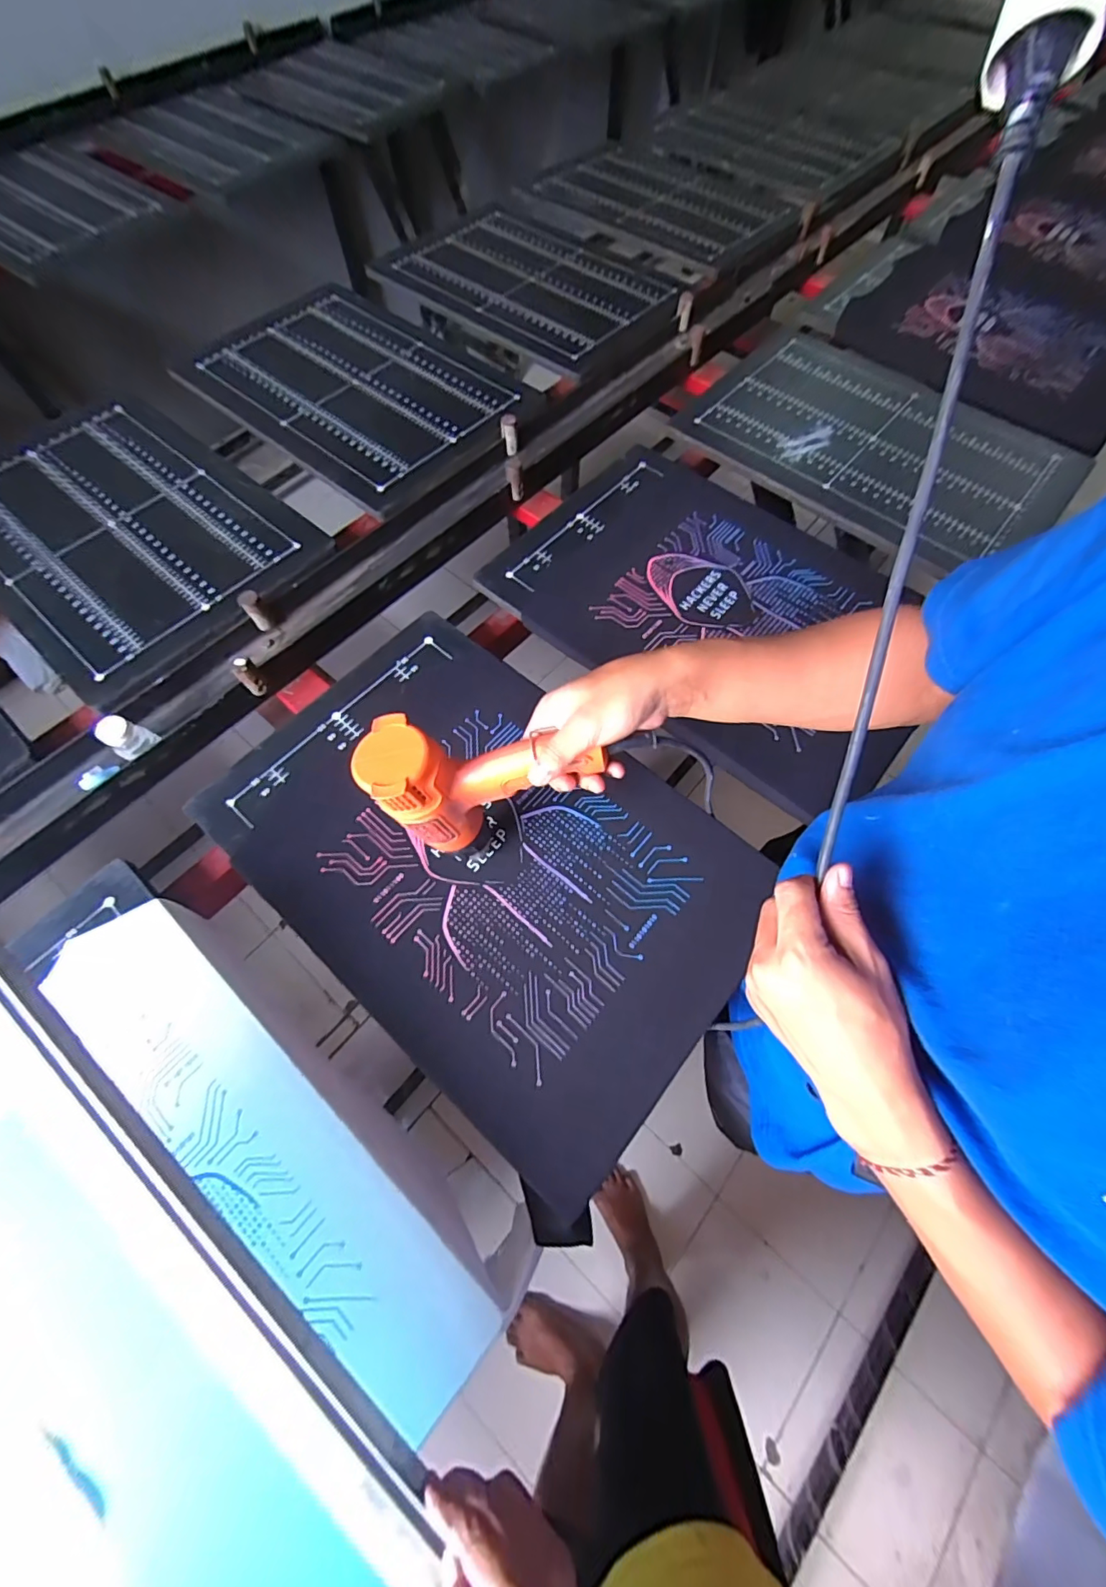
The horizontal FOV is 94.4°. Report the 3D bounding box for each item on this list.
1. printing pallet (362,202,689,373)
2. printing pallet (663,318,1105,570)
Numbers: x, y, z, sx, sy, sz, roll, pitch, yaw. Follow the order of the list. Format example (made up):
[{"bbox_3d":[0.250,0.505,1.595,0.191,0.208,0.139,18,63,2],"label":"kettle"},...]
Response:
[{"bbox_3d":[-0.046,-1.091,1.078,0.607,0.025,0.406,38,71,16],"label":"printing pallet"},{"bbox_3d":[0.543,-0.609,0.878,0.419,0.020,0.585,-41,72,-17],"label":"printing pallet"}]

